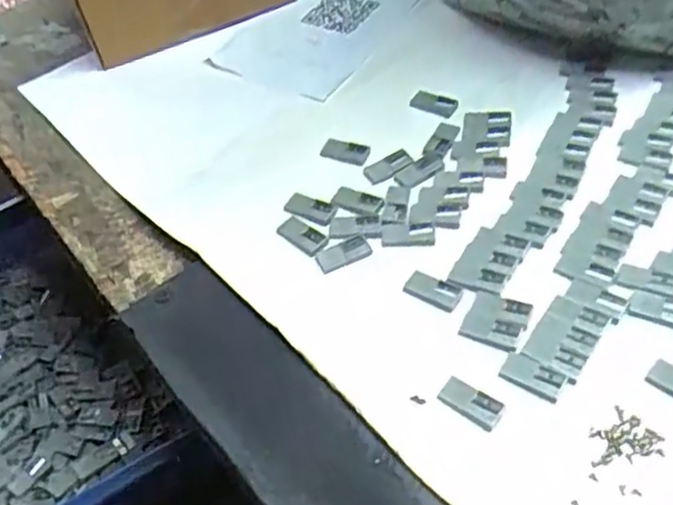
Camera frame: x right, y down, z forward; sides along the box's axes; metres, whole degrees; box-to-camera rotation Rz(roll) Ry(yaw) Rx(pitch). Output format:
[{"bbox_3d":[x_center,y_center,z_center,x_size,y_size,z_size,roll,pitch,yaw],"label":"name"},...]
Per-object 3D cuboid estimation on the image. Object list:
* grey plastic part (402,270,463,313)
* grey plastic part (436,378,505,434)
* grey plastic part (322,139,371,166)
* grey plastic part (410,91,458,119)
[{"bbox_3d":[0.048,0.019,0.345,0.028,0.004,0.016,19,54,19],"label":"grey plastic part"},{"bbox_3d":[0.059,0.066,0.305,0.027,0.004,0.014,26,57,24],"label":"grey plastic part"},{"bbox_3d":[0.005,-0.059,0.407,0.029,0.004,0.014,18,54,19],"label":"grey plastic part"},{"bbox_3d":[0.061,-0.091,0.428,0.027,0.006,0.015,20,54,20],"label":"grey plastic part"}]

